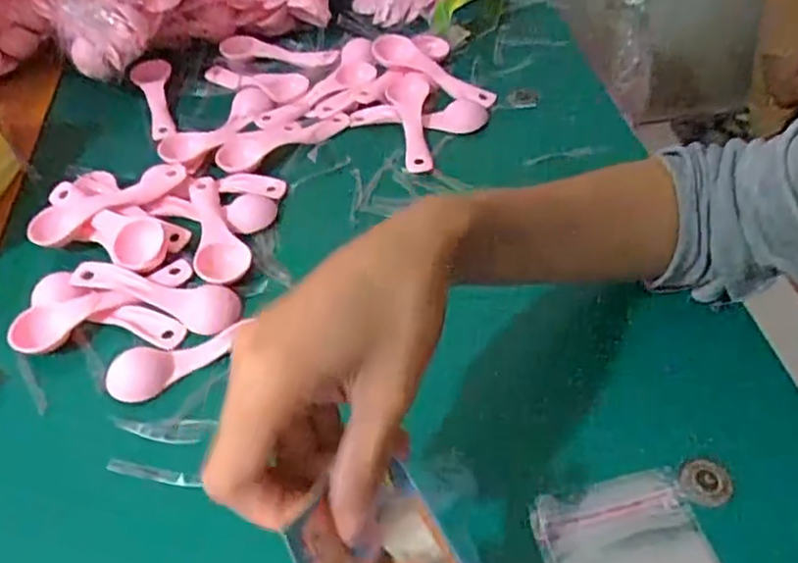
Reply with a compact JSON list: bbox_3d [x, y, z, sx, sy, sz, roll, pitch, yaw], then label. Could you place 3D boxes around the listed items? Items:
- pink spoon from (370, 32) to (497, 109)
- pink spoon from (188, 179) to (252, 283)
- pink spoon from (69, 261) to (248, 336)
[{"bbox_3d":[0.029,-0.176,0.554,0.115,0.013,0.032,34,60,16],"label":"pink spoon"},{"bbox_3d":[-0.130,-0.042,0.464,0.033,0.012,0.112,-18,50,-9],"label":"pink spoon"},{"bbox_3d":[-0.154,0.004,0.427,0.115,0.014,0.033,14,53,17],"label":"pink spoon"}]

